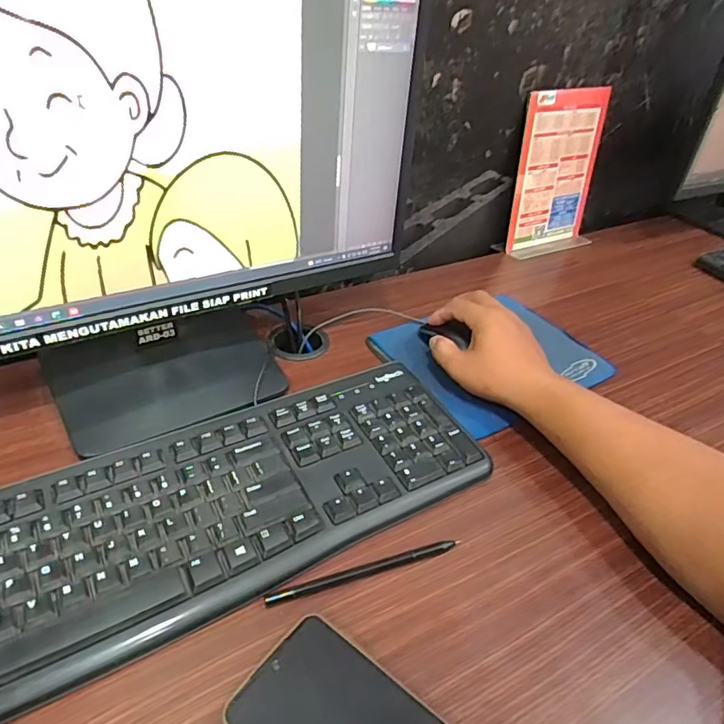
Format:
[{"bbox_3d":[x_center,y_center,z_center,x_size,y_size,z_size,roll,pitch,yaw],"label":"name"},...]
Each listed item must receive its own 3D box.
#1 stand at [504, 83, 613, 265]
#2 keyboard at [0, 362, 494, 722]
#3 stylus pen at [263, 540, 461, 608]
[{"bbox_3d":[0.286,-0.262,0.754,0.157,0.212,0.056,-17,44,-26],"label":"stand"},{"bbox_3d":[-0.110,0.103,0.379,0.414,0.017,0.150,-16,44,-25],"label":"keyboard"},{"bbox_3d":[0.003,0.140,0.358,0.137,0.004,0.008,-10,41,-18],"label":"stylus pen"}]

